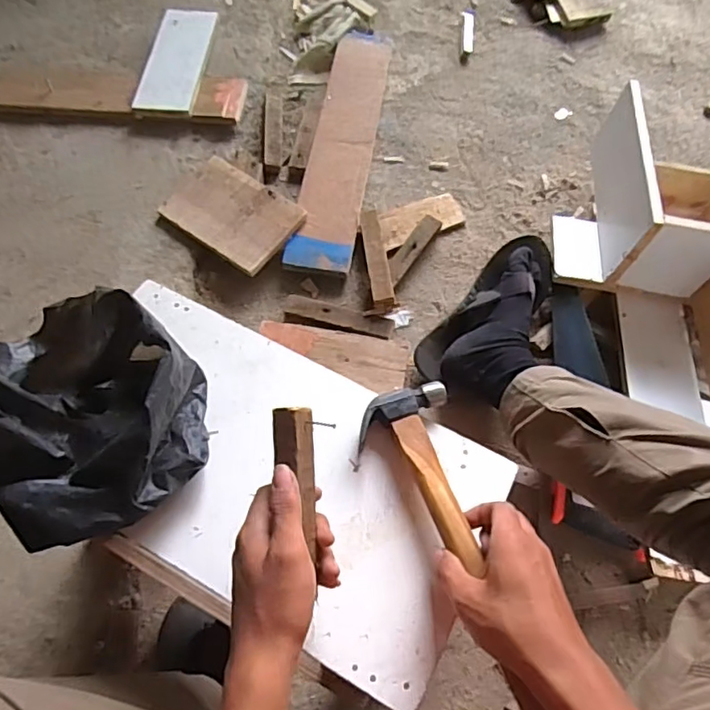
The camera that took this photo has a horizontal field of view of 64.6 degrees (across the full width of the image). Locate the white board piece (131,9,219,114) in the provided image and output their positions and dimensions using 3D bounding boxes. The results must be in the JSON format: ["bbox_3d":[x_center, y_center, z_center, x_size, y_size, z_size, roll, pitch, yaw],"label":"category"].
[{"bbox_3d":[-0.328,-0.545,1.034,0.112,0.010,0.260,2,65,7],"label":"white board piece"}]

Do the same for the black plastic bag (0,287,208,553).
[{"bbox_3d":[-0.237,0.046,0.480,0.195,0.097,0.208,-41,70,-16],"label":"black plastic bag"}]

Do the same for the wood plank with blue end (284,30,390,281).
[{"bbox_3d":[-0.016,-0.392,1.006,0.103,0.027,0.563,9,66,4],"label":"wood plank with blue end"}]

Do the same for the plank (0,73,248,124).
[{"bbox_3d":[-0.478,-0.477,1.026,0.550,0.035,0.108,5,66,2],"label":"plank"}]

